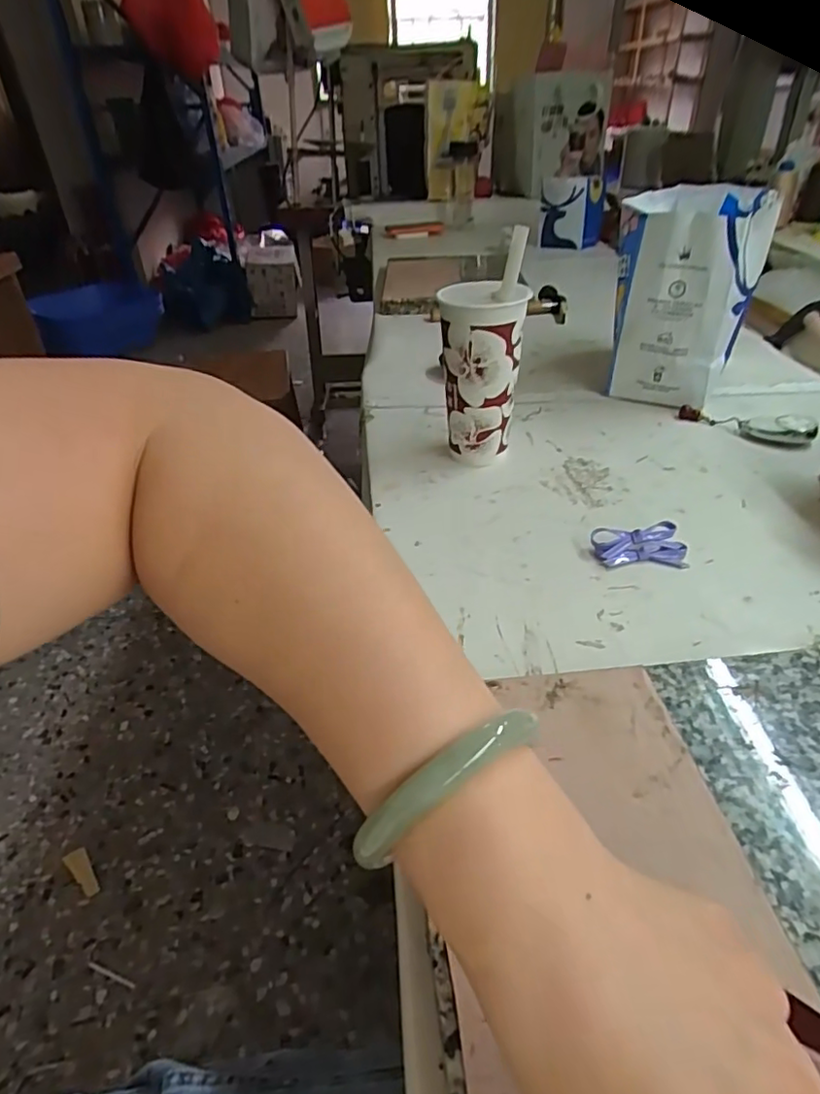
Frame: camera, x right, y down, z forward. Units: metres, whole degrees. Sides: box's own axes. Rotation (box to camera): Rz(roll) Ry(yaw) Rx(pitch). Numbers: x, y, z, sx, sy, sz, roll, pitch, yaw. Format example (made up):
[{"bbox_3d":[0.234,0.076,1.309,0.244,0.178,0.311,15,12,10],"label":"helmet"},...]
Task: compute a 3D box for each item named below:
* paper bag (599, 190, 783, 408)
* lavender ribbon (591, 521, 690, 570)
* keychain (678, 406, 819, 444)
[{"bbox_3d":[0.328,-0.299,0.746,0.153,0.210,0.179,18,41,26],"label":"paper bag"},{"bbox_3d":[0.193,0.000,0.513,0.074,0.019,0.038,-2,36,1],"label":"lavender ribbon"},{"bbox_3d":[0.377,-0.142,0.687,0.137,0.025,0.033,25,44,33],"label":"keychain"}]

